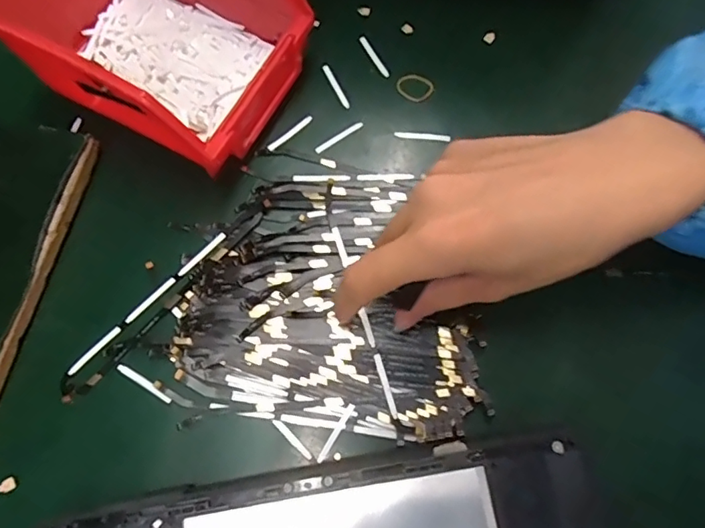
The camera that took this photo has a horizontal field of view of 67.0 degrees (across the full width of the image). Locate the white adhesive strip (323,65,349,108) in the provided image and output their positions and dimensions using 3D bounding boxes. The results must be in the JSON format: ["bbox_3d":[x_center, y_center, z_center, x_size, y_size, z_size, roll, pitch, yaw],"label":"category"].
[{"bbox_3d":[-0.009,-0.107,0.319,0.005,0.004,0.031,-25,71,-10],"label":"white adhesive strip"}]

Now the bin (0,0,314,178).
[{"bbox_3d":[-0.117,-0.129,0.289,0.165,0.074,0.106,27,71,9],"label":"bin"}]

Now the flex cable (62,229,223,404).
[{"bbox_3d":[-0.106,0.026,0.276,0.017,0.004,0.111,40,77,18],"label":"flex cable"}]

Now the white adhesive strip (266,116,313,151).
[{"bbox_3d":[-0.036,-0.077,0.308,0.032,0.004,0.005,-43,75,-15],"label":"white adhesive strip"}]

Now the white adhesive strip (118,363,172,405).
[{"bbox_3d":[-0.103,0.059,0.264,0.032,0.004,0.004,30,72,10],"label":"white adhesive strip"}]

